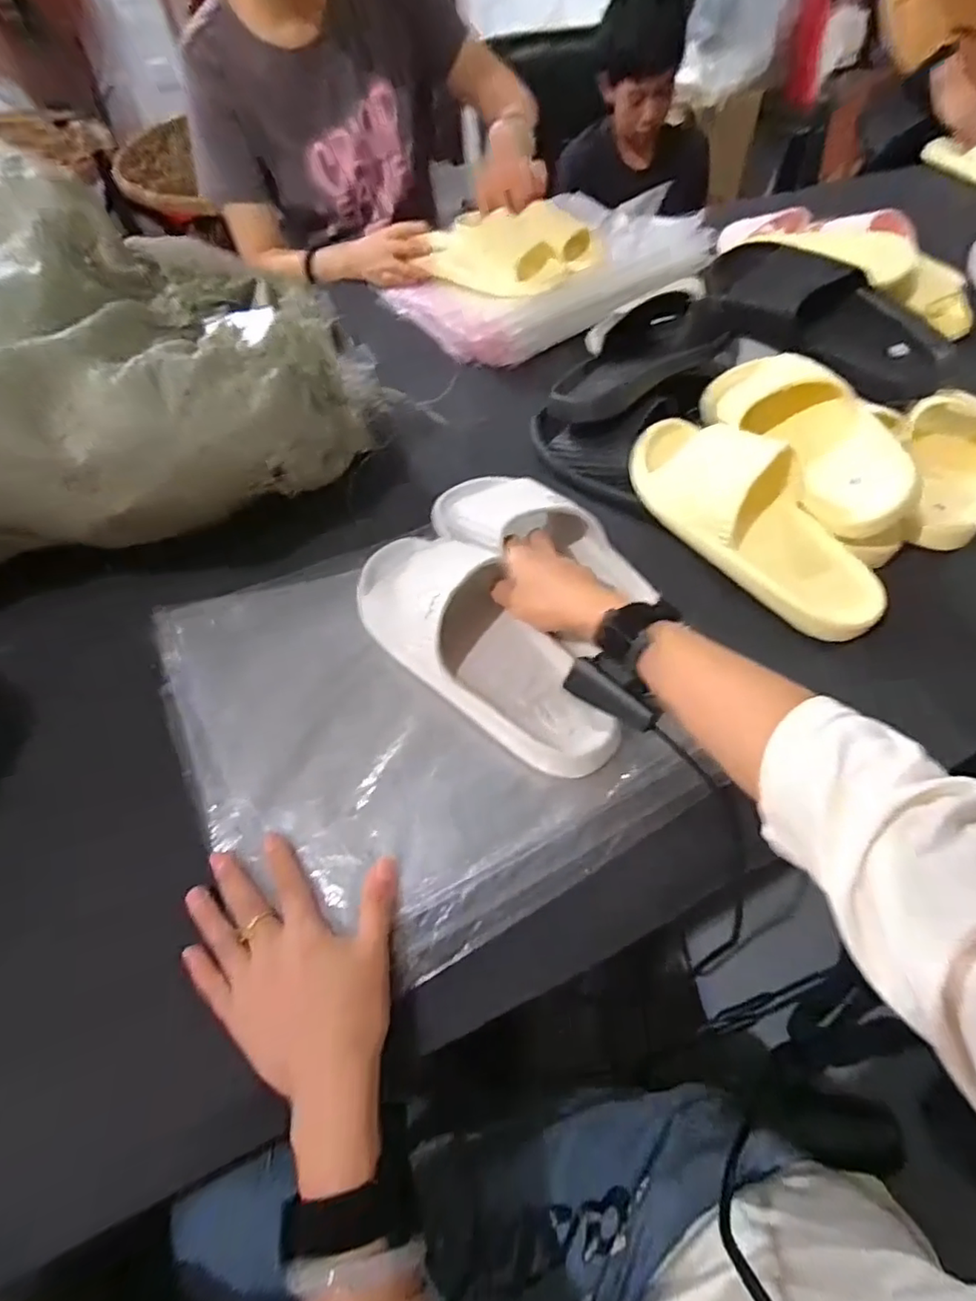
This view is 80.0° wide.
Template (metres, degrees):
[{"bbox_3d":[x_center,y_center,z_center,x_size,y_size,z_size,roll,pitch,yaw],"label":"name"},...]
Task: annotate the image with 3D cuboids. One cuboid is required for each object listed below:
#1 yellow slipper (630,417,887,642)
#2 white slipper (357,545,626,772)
[{"bbox_3d":[0.238,-0.123,0.517,0.105,0.076,0.256,-34,60,-20],"label":"yellow slipper"},{"bbox_3d":[-0.009,-0.009,0.460,0.097,0.065,0.264,-39,71,-23],"label":"white slipper"}]

